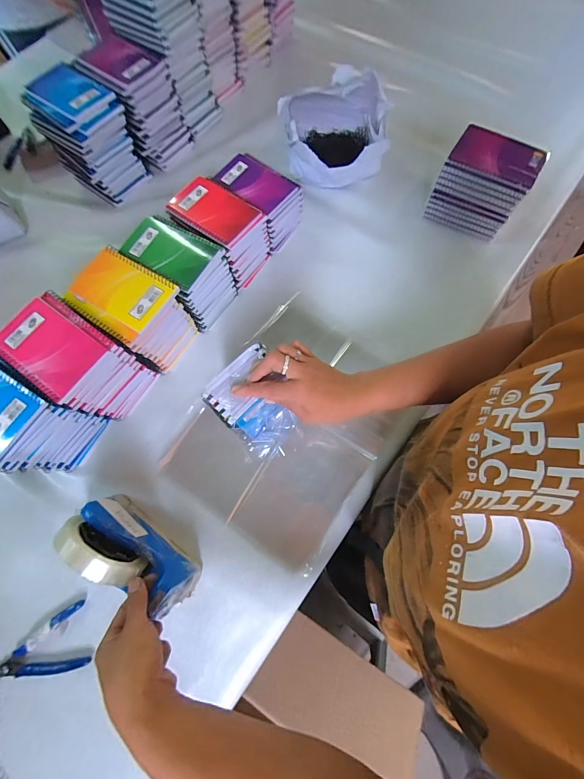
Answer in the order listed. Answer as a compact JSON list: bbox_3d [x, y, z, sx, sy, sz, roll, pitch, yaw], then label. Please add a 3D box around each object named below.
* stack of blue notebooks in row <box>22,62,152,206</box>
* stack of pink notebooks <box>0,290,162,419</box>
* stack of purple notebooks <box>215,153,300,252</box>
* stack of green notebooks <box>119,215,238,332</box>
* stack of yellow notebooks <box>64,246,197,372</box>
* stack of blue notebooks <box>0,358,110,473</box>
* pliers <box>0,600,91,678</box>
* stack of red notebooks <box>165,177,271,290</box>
[{"bbox_3d":[-0.360,-0.448,0.569,0.142,0.138,0.108,36,76,12],"label":"stack of blue notebooks in row"},{"bbox_3d":[-0.292,-0.037,0.441,0.128,0.133,0.099,33,76,11],"label":"stack of pink notebooks"},{"bbox_3d":[-0.059,-0.335,0.556,0.149,0.081,0.093,42,78,13],"label":"stack of purple notebooks"},{"bbox_3d":[-0.172,-0.183,0.497,0.131,0.108,0.097,33,76,11],"label":"stack of green notebooks"},{"bbox_3d":[-0.231,-0.112,0.471,0.122,0.115,0.097,33,76,11],"label":"stack of yellow notebooks"},{"bbox_3d":[-0.357,0.036,0.421,0.131,0.127,0.096,33,76,11],"label":"stack of blue notebooks"},{"bbox_3d":[-0.314,0.325,0.389,0.113,0.010,0.068,-21,73,-5],"label":"pliers"},{"bbox_3d":[-0.115,-0.259,0.523,0.134,0.102,0.089,39,77,12],"label":"stack of red notebooks"}]

